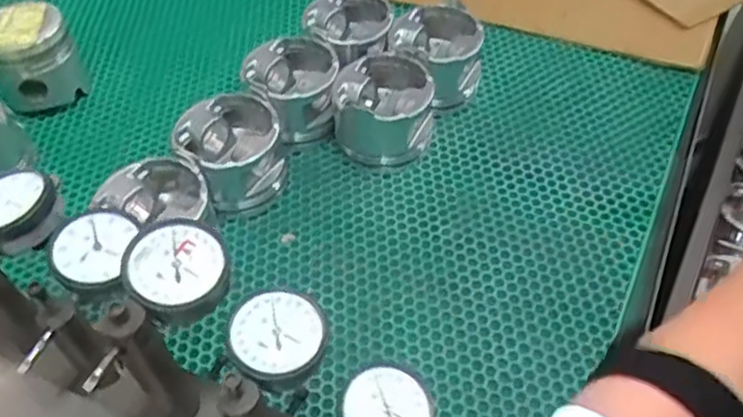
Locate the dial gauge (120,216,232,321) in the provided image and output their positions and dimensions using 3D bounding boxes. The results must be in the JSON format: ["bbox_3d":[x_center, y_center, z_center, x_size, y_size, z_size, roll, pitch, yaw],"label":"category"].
[{"bbox_3d":[-0.104,0.036,0.384,0.052,0.027,0.058,-24,53,-17],"label":"dial gauge"}]

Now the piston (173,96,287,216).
[{"bbox_3d":[-0.140,-0.055,0.708,0.095,0.092,0.102,-1,50,1],"label":"piston"}]

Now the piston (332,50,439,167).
[{"bbox_3d":[0.013,-0.102,0.743,0.099,0.078,0.100,21,53,19],"label":"piston"}]

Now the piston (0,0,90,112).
[{"bbox_3d":[-0.381,-0.171,0.798,0.091,0.094,0.091,-1,50,1],"label":"piston"}]

